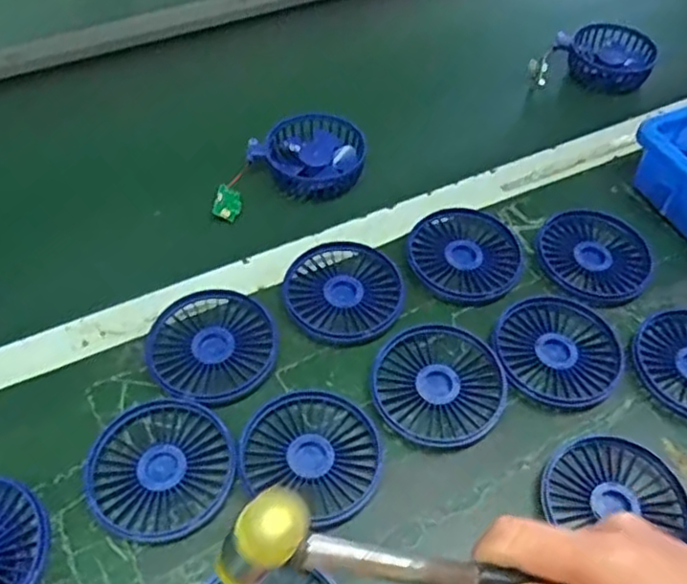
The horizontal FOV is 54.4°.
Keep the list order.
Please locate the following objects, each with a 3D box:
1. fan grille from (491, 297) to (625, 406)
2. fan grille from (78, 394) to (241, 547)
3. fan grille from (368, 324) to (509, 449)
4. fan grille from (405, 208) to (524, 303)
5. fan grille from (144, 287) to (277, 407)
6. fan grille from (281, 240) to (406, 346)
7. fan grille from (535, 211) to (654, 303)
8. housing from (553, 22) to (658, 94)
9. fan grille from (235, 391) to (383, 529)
[{"bbox_3d":[0.147,0.042,0.470,0.085,0.013,0.084,1,52,-1],"label":"fan grille"},{"bbox_3d":[-0.113,0.109,0.413,0.088,0.012,0.085,20,54,14],"label":"fan grille"},{"bbox_3d":[0.063,0.062,0.450,0.085,0.016,0.085,1,52,-1],"label":"fan grille"},{"bbox_3d":[0.092,-0.030,0.516,0.085,0.009,0.085,1,52,-1],"label":"fan grille"},{"bbox_3d":[-0.091,0.038,0.465,0.085,0.016,0.088,1,52,-1],"label":"fan grille"},{"bbox_3d":[-0.001,0.001,0.496,0.086,0.017,0.087,1,52,-1],"label":"fan grille"},{"bbox_3d":[0.195,-0.027,0.520,0.086,0.012,0.081,1,52,-1],"label":"fan grille"},{"bbox_3d":[0.277,-0.252,0.713,0.099,0.030,0.080,20,54,14],"label":"housing"},{"bbox_3d":[-0.019,0.100,0.420,0.085,0.010,0.078,1,52,-1],"label":"fan grille"}]

